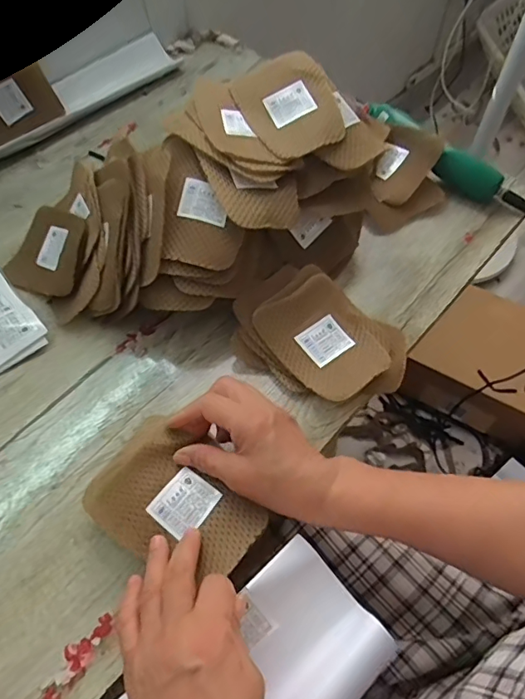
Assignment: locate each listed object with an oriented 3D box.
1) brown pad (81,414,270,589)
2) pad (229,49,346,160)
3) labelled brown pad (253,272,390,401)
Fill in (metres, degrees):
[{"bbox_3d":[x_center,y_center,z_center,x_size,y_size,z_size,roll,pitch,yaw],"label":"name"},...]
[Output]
[{"bbox_3d":[-0.063,0.113,0.388,0.131,0.018,0.096,27,61,17],"label":"brown pad"},{"bbox_3d":[0.028,-0.247,0.513,0.091,0.011,0.118,-25,74,0],"label":"pad"},{"bbox_3d":[0.062,-0.012,0.485,0.097,0.014,0.115,-33,70,-22],"label":"labelled brown pad"}]

